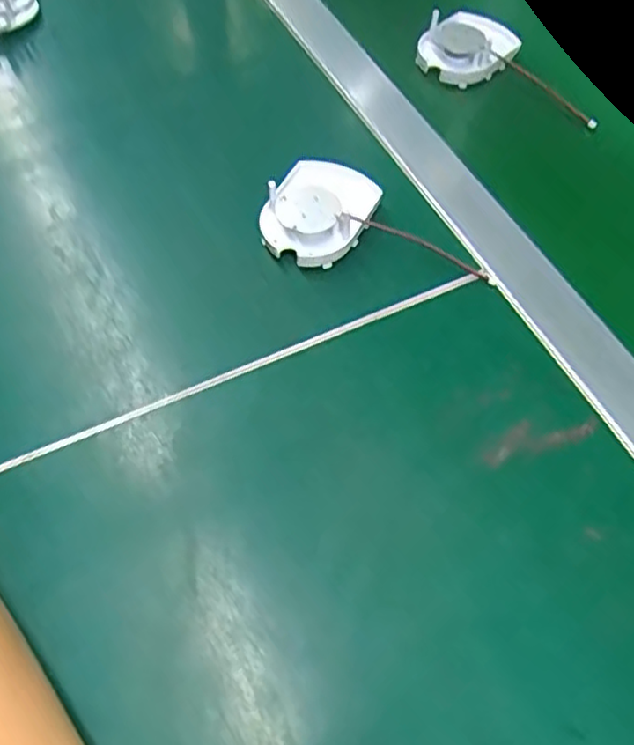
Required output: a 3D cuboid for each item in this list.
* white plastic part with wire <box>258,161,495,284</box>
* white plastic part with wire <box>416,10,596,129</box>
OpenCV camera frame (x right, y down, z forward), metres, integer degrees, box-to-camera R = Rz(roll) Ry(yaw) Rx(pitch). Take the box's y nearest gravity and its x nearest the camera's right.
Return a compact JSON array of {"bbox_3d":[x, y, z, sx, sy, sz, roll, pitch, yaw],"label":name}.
[{"bbox_3d":[0.035,-0.099,0.420,0.135,0.024,0.077,5,58,0],"label":"white plastic part with wire"},{"bbox_3d":[0.146,-0.235,0.515,0.139,0.041,0.060,11,58,4],"label":"white plastic part with wire"}]

